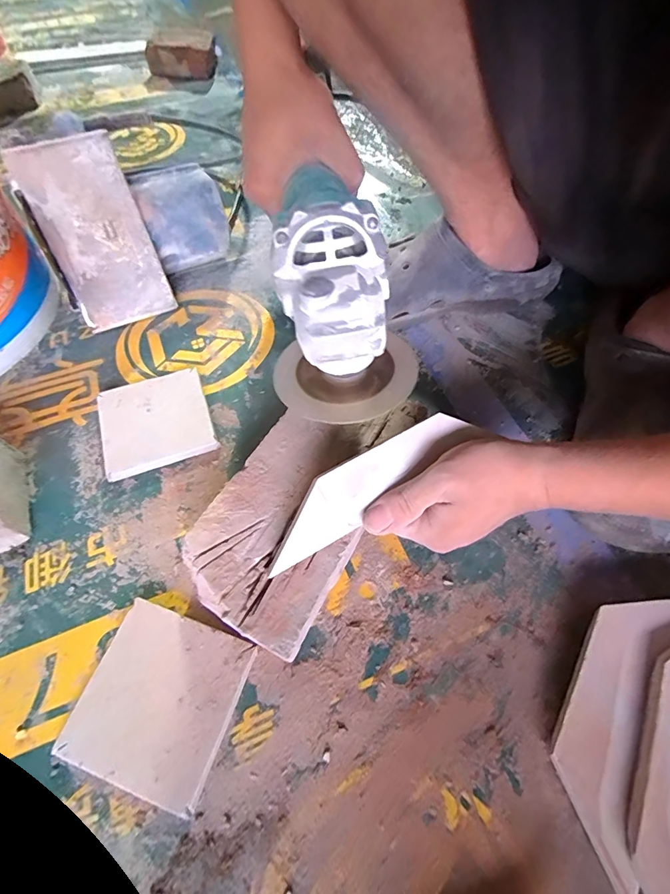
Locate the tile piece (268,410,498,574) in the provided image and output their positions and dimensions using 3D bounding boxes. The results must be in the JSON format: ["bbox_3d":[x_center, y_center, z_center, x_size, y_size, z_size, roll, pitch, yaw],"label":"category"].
[{"bbox_3d":[0.025,0.024,0.281,0.165,0.007,0.043,-30,102,-10],"label":"tile piece"}]

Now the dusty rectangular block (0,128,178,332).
[{"bbox_3d":[-0.248,-0.221,0.429,0.095,0.174,0.014,-23,27,-14],"label":"dusty rectangular block"}]

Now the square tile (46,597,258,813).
[{"bbox_3d":[-0.118,0.168,0.278,0.099,0.011,0.097,17,61,10],"label":"square tile"}]

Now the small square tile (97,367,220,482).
[{"bbox_3d":[-0.171,-0.026,0.392,0.094,0.013,0.100,-19,61,-10],"label":"small square tile"}]

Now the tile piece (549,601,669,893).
[{"bbox_3d":[0.182,0.164,0.260,0.058,0.010,0.169,29,71,12],"label":"tile piece"}]

